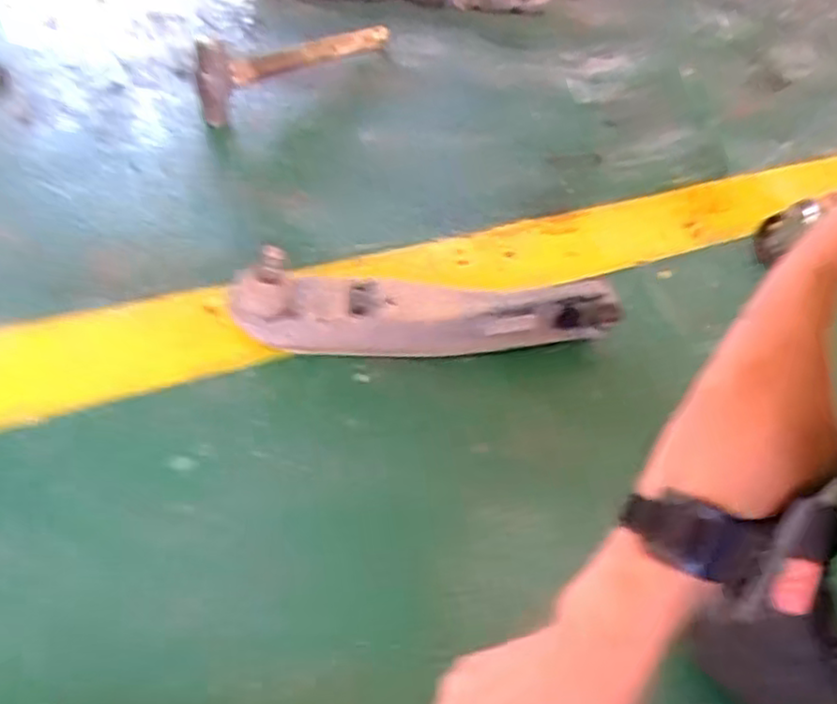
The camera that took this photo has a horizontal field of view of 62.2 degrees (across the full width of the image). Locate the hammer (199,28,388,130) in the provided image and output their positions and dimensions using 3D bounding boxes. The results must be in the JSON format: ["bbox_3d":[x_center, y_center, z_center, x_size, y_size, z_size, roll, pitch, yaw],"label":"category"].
[{"bbox_3d":[-0.166,-0.429,0.990,0.037,0.102,0.379,28,49,21],"label":"hammer"}]

